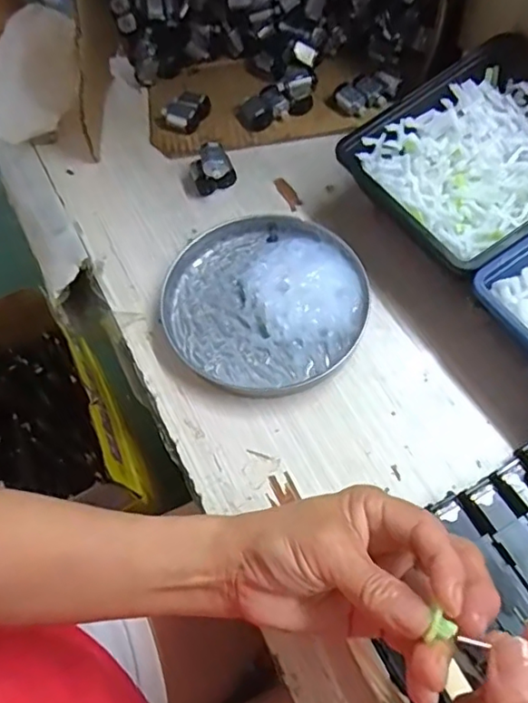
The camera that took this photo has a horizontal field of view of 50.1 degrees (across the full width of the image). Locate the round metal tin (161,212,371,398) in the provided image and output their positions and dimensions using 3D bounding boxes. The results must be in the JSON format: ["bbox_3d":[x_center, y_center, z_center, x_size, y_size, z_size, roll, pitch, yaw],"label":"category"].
[{"bbox_3d":[0.000,-0.039,0.408,0.142,0.021,0.141,-2,63,3],"label":"round metal tin"}]

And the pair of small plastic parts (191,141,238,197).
[{"bbox_3d":[-0.042,-0.149,0.461,0.034,0.035,0.026,-13,63,-3],"label":"pair of small plastic parts"}]

